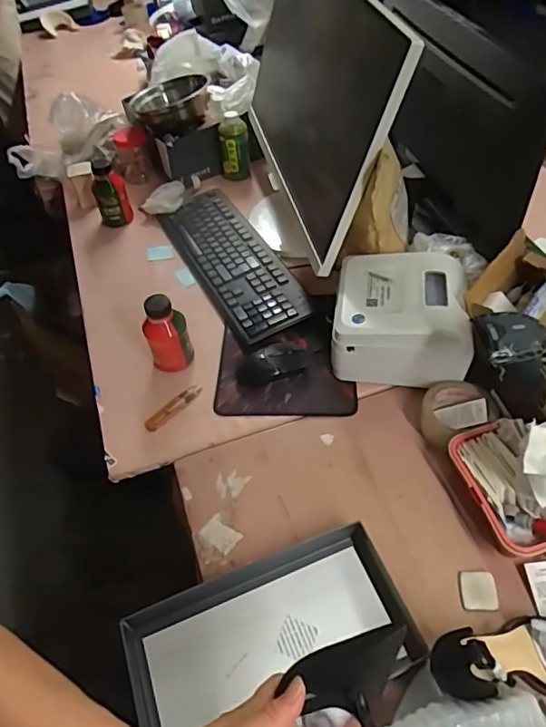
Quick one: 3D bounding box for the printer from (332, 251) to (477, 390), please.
[{"bbox_3d":[0.195,-0.062,0.811,0.186,0.142,0.165,5,51,10],"label":"printer"}]

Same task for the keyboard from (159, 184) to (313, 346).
[{"bbox_3d":[-0.082,-0.200,1.005,0.143,0.036,0.410,-26,52,-15],"label":"keyboard"}]

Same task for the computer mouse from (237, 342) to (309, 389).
[{"bbox_3d":[-0.002,-0.004,0.846,0.116,0.032,0.059,-22,52,-12],"label":"computer mouse"}]

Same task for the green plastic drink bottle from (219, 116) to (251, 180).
[{"bbox_3d":[-0.085,-0.475,1.171,0.064,0.119,0.067,-10,50,-2],"label":"green plastic drink bottle"}]

